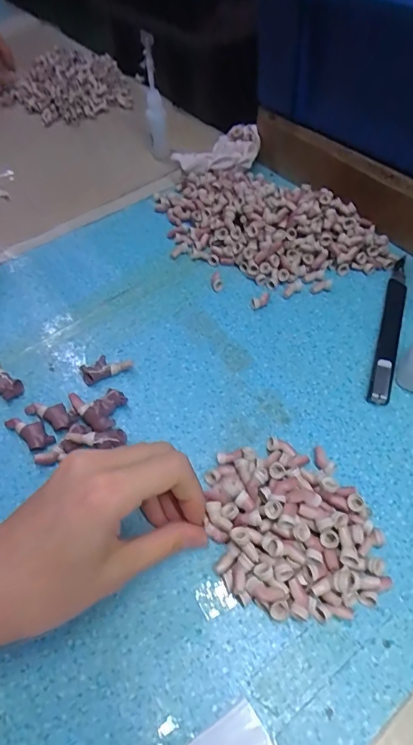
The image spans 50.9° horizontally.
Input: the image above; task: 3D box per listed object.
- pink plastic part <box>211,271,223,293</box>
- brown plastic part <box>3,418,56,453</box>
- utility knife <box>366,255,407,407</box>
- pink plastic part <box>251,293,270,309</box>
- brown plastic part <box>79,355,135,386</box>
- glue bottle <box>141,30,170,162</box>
[{"bbox_3d":[0.009,-0.081,0.380,0.010,0.004,0.025,-2,55,2],"label":"pink plastic part"},{"bbox_3d":[-0.121,0.041,0.298,0.038,0.010,0.016,35,64,24],"label":"brown plastic part"},{"bbox_3d":[0.145,-0.038,0.341,0.014,0.010,0.150,16,57,14],"label":"utility knife"},{"bbox_3d":[0.046,-0.060,0.363,0.020,0.005,0.010,-31,59,-17],"label":"pink plastic part"},{"bbox_3d":[-0.075,-0.004,0.327,0.037,0.013,0.015,-21,57,-11],"label":"brown plastic part"},{"bbox_3d":[-0.058,-0.298,0.476,0.021,0.112,0.031,-5,55,0],"label":"glue bottle"}]

